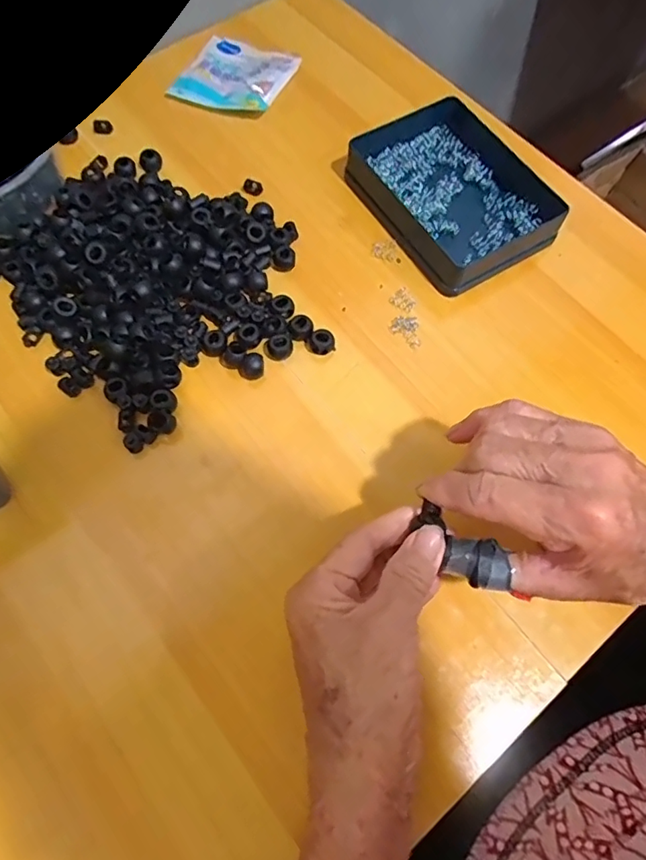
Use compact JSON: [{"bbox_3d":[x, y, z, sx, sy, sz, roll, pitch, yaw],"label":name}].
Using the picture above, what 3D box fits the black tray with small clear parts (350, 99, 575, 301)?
[{"bbox_3d":[0.101,-0.194,0.409,0.122,0.031,0.157,-28,72,-12],"label":"black tray with small clear parts"}]

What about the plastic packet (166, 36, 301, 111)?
[{"bbox_3d":[-0.081,-0.325,0.473,0.090,0.010,0.089,24,69,8],"label":"plastic packet"}]

